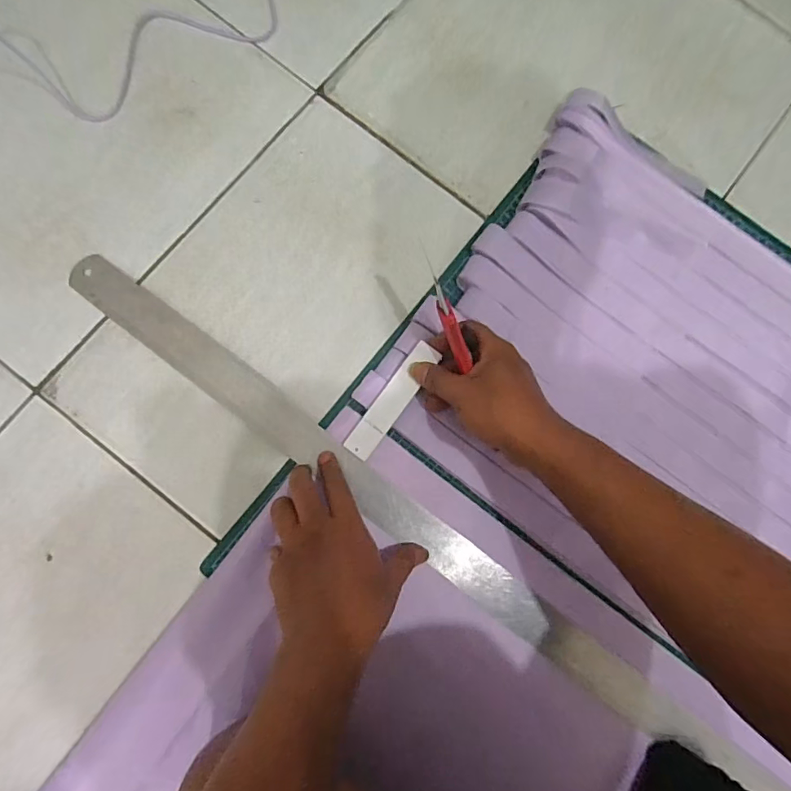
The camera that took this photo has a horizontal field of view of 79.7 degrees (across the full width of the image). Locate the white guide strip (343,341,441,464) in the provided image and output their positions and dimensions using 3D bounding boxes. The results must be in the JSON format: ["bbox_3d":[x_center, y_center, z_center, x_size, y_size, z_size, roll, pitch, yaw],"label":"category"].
[{"bbox_3d":[-0.002,0.004,0.418,0.025,0.007,0.114,37,89,2],"label":"white guide strip"}]

